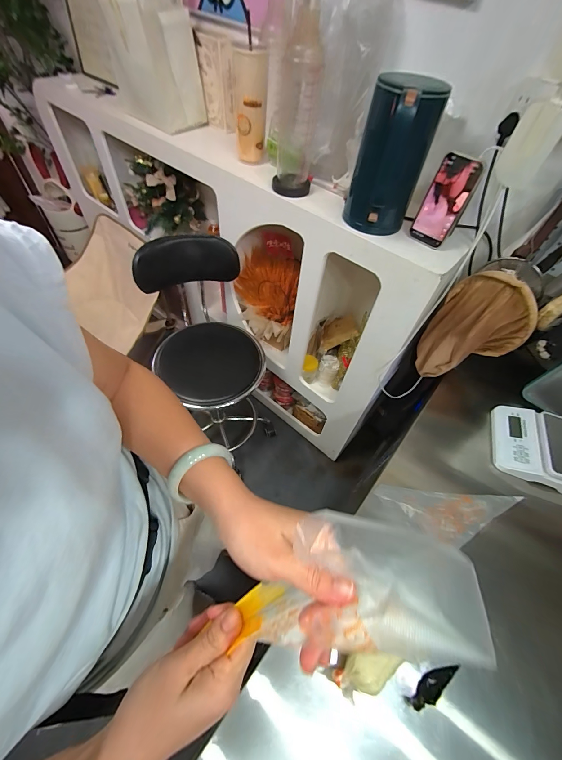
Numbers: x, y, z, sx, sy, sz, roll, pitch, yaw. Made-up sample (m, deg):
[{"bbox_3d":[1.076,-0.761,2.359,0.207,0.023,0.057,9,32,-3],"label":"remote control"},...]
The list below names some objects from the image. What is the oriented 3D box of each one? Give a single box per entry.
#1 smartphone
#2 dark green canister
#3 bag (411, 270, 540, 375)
[{"bbox_3d":[0.324,-0.352,0.617,0.015,0.155,0.081,-31,62,-34],"label":"smartphone"},{"bbox_3d":[0.211,-0.424,0.614,0.131,0.242,0.144,15,55,5],"label":"dark green canister"},{"bbox_3d":[0.428,-0.105,0.711,0.106,0.251,0.180,-31,63,-24],"label":"bag"}]

